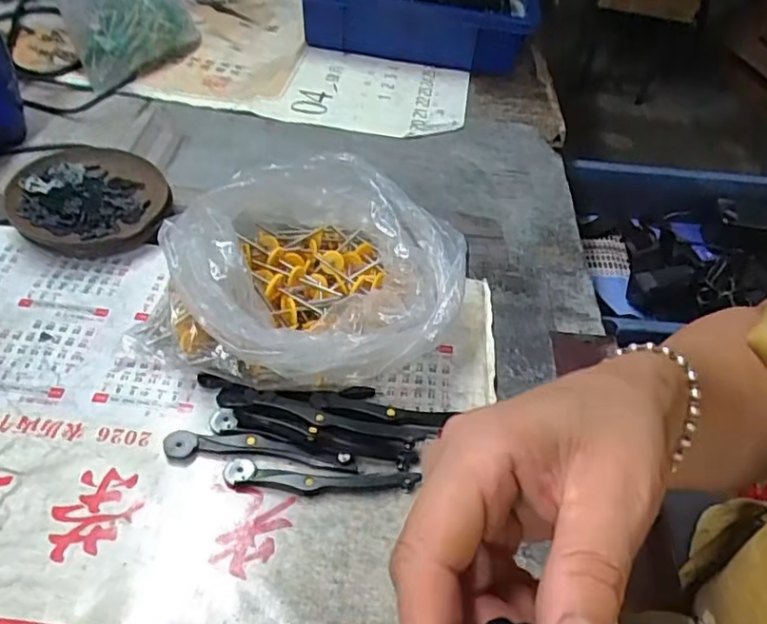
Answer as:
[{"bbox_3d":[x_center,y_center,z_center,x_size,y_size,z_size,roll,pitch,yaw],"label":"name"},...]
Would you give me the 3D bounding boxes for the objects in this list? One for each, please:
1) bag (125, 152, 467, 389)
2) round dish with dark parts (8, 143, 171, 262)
[{"bbox_3d":[-0.046,-0.024,0.422,0.188,0.087,0.168,19,47,12],"label":"bag"},{"bbox_3d":[-0.234,-0.088,0.503,0.121,0.032,0.111,3,46,-3],"label":"round dish with dark parts"}]

